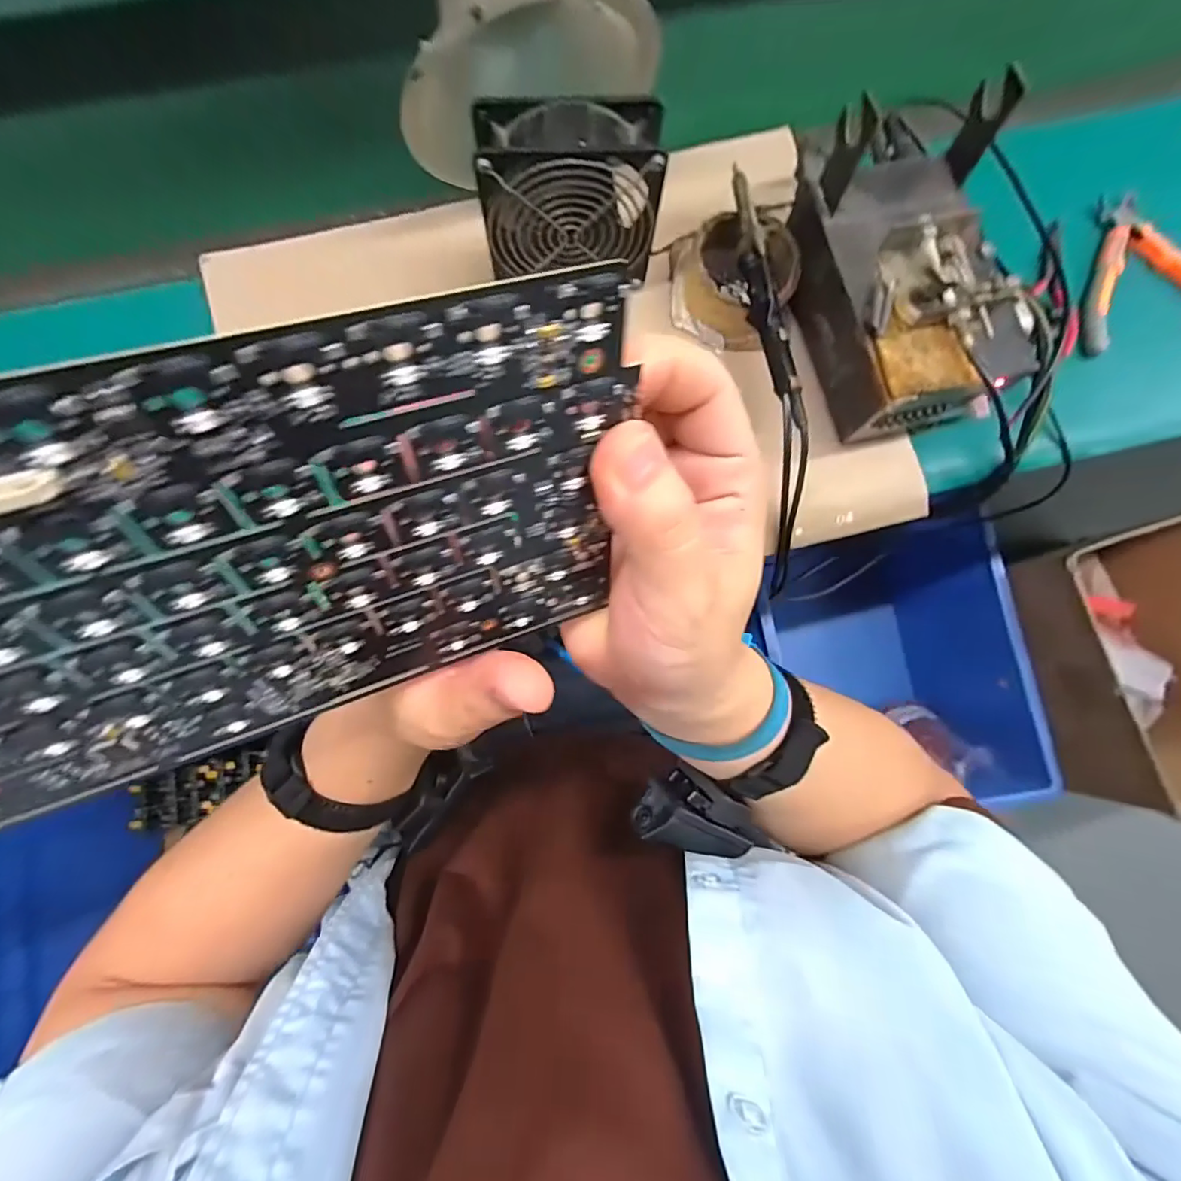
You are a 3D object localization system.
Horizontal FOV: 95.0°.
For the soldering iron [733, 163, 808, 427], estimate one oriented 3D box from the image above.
[{"bbox_3d":[0.123,-0.215,0.390,0.022,0.023,0.200,-10,83,-4],"label":"soldering iron"}]

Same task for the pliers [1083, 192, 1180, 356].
[{"bbox_3d":[0.469,-0.274,0.459,0.143,0.021,0.139,-11,83,-4],"label":"pliers"}]

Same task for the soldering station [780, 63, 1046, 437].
[{"bbox_3d":[0.236,-0.223,0.387,0.146,0.096,0.199,-10,83,-4],"label":"soldering station"}]

